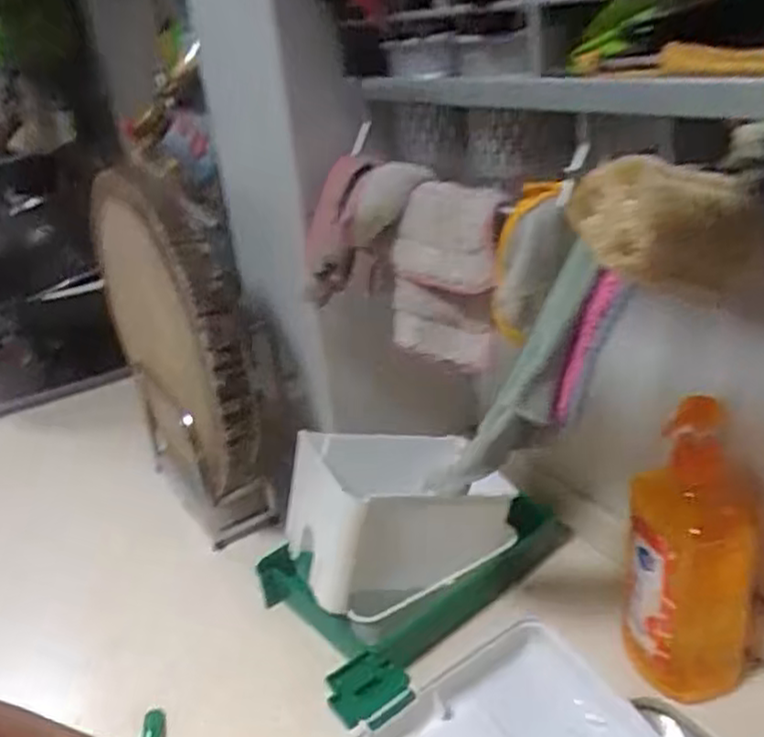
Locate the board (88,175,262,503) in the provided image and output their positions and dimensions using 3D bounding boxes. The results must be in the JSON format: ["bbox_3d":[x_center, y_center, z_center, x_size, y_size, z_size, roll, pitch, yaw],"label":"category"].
[{"bbox_3d":[-0.238,-0.036,0.797,0.041,0.344,0.360,-21,29,-27],"label":"board"}]

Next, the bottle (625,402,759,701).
[{"bbox_3d":[0.236,0.146,0.553,0.088,0.245,0.060,9,30,30],"label":"bottle"}]

